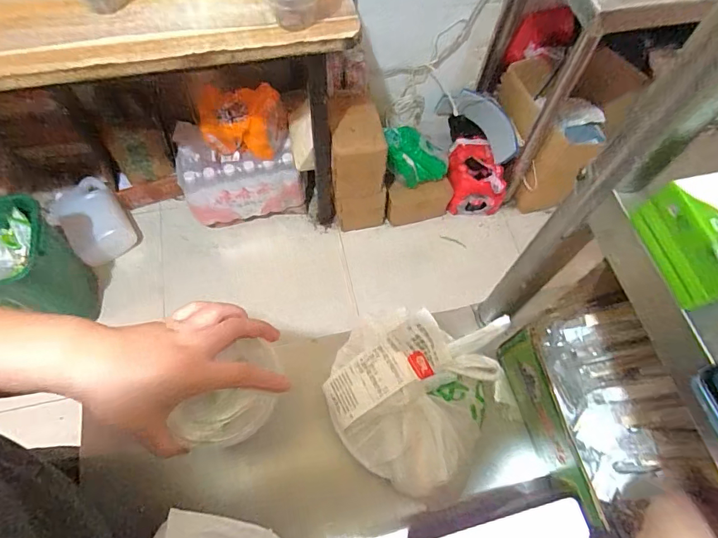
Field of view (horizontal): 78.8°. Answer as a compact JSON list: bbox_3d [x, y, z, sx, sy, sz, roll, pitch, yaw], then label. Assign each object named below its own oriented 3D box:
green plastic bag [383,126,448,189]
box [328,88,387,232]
[{"bbox_3d":[0.187,-0.361,1.391,0.199,0.140,0.145,3,65,-1],"label":"green plastic bag"},{"bbox_3d":[-0.008,-0.323,1.371,0.167,0.441,0.219,-5,65,-5],"label":"box"}]

